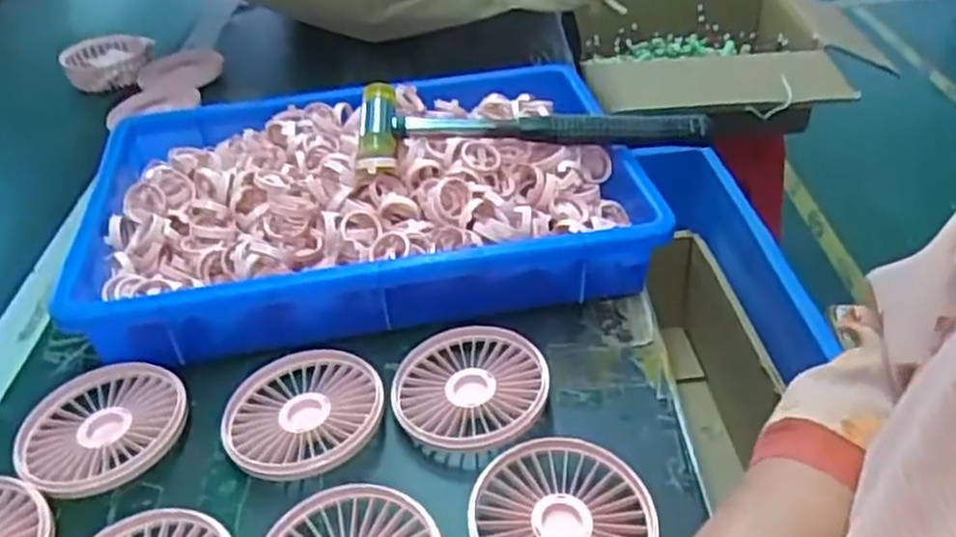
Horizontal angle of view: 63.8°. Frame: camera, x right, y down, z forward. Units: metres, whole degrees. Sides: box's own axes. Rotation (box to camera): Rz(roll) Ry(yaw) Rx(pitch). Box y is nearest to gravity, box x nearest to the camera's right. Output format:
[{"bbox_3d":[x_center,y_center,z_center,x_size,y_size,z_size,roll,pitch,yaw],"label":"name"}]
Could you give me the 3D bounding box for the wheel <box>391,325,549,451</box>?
[{"bbox_3d":[-0.005,0.070,0.439,0.085,0.018,0.085,-3,38,2],"label":"wheel"}]

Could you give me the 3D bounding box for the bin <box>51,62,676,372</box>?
[{"bbox_3d":[-0.081,-0.054,0.550,0.373,0.074,0.245,-10,39,-6],"label":"bin"}]

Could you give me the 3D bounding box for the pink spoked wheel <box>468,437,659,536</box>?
[{"bbox_3d":[0.041,0.123,0.368,0.086,0.019,0.083,-3,38,2],"label":"pink spoked wheel"}]

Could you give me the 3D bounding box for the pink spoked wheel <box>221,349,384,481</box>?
[{"bbox_3d":[-0.095,0.082,0.428,0.078,0.018,0.087,18,44,26],"label":"pink spoked wheel"}]

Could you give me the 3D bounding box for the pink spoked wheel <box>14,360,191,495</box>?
[{"bbox_3d":[-0.209,0.088,0.428,0.085,0.020,0.088,-3,38,2],"label":"pink spoked wheel"}]

